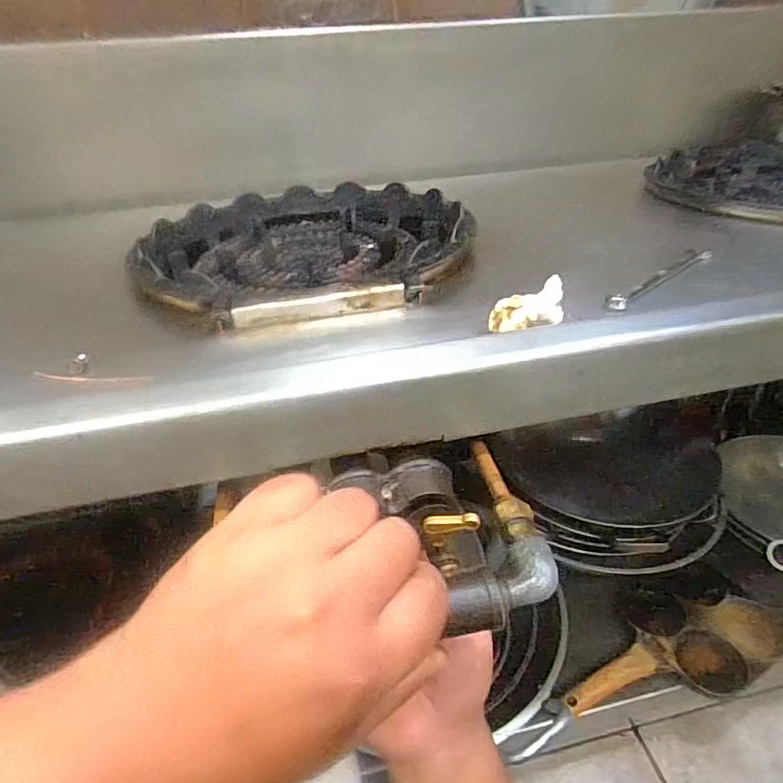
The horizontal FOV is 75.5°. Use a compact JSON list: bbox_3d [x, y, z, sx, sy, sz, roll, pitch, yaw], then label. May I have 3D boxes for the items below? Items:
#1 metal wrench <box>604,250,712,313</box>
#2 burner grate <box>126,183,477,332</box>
[{"bbox_3d":[0.204,-0.087,0.385,0.152,0.011,0.018,-29,41,-33],"label":"metal wrench"},{"bbox_3d":[-0.073,-0.146,0.503,0.323,0.037,0.336,-30,42,-34],"label":"burner grate"}]

